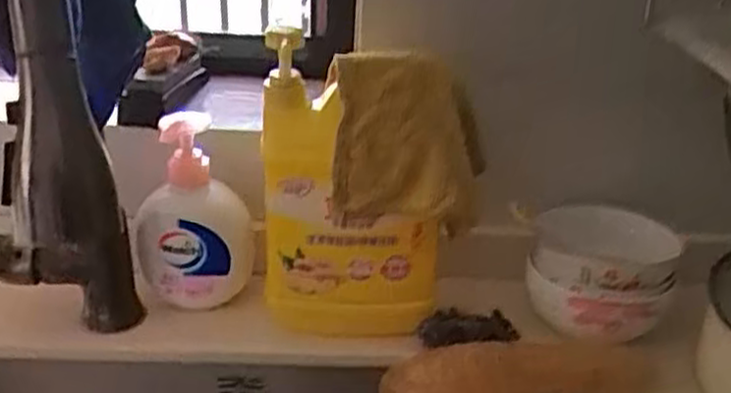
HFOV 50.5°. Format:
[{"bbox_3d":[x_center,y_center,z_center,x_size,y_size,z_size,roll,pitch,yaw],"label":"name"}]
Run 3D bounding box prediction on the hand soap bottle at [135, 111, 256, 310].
[{"bbox_3d":[-0.150,0.019,0.679,0.097,0.171,0.062,-5,27,-15],"label":"hand soap bottle"}]

